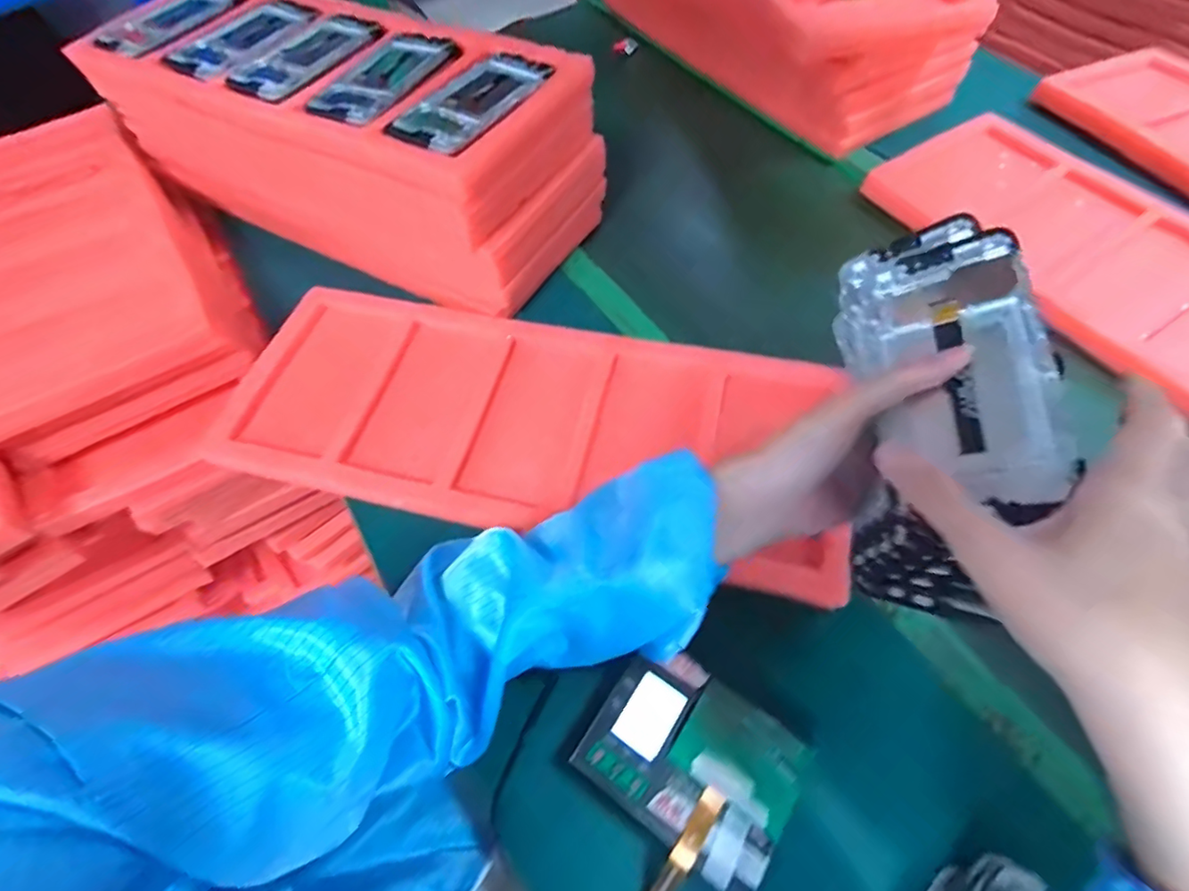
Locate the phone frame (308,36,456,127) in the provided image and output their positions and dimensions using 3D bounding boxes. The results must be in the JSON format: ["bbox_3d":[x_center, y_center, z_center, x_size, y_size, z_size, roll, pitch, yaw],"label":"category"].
[{"bbox_3d":[-0.202,-0.352,0.515,0.079,0.013,0.153,19,62,14],"label":"phone frame"}]

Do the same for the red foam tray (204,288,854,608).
[{"bbox_3d":[-0.060,-0.028,0.485,0.538,0.029,0.204,12,63,9],"label":"red foam tray"}]

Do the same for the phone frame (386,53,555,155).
[{"bbox_3d":[-0.107,-0.307,0.484,0.085,0.018,0.156,27,66,16],"label":"phone frame"}]

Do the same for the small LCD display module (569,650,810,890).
[{"bbox_3d":[0.061,0.195,0.337,0.123,0.010,0.095,33,69,21],"label":"small LCD display module"}]

